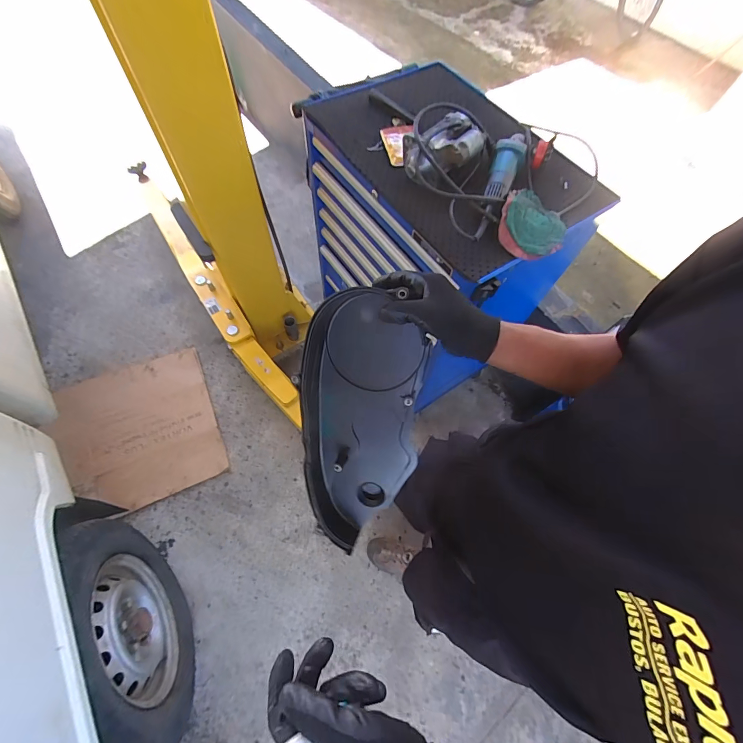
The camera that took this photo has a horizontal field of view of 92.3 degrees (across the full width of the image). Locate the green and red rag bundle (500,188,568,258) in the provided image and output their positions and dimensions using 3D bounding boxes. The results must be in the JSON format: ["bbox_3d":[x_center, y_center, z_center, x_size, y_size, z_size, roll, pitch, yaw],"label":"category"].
[{"bbox_3d":[0.342,-0.311,0.768,0.160,0.055,0.169,35,68,-13],"label":"green and red rag bundle"}]

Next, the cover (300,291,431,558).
[{"bbox_3d":[-0.018,0.084,0.563,0.177,0.069,0.415,5,107,3],"label":"cover"}]

